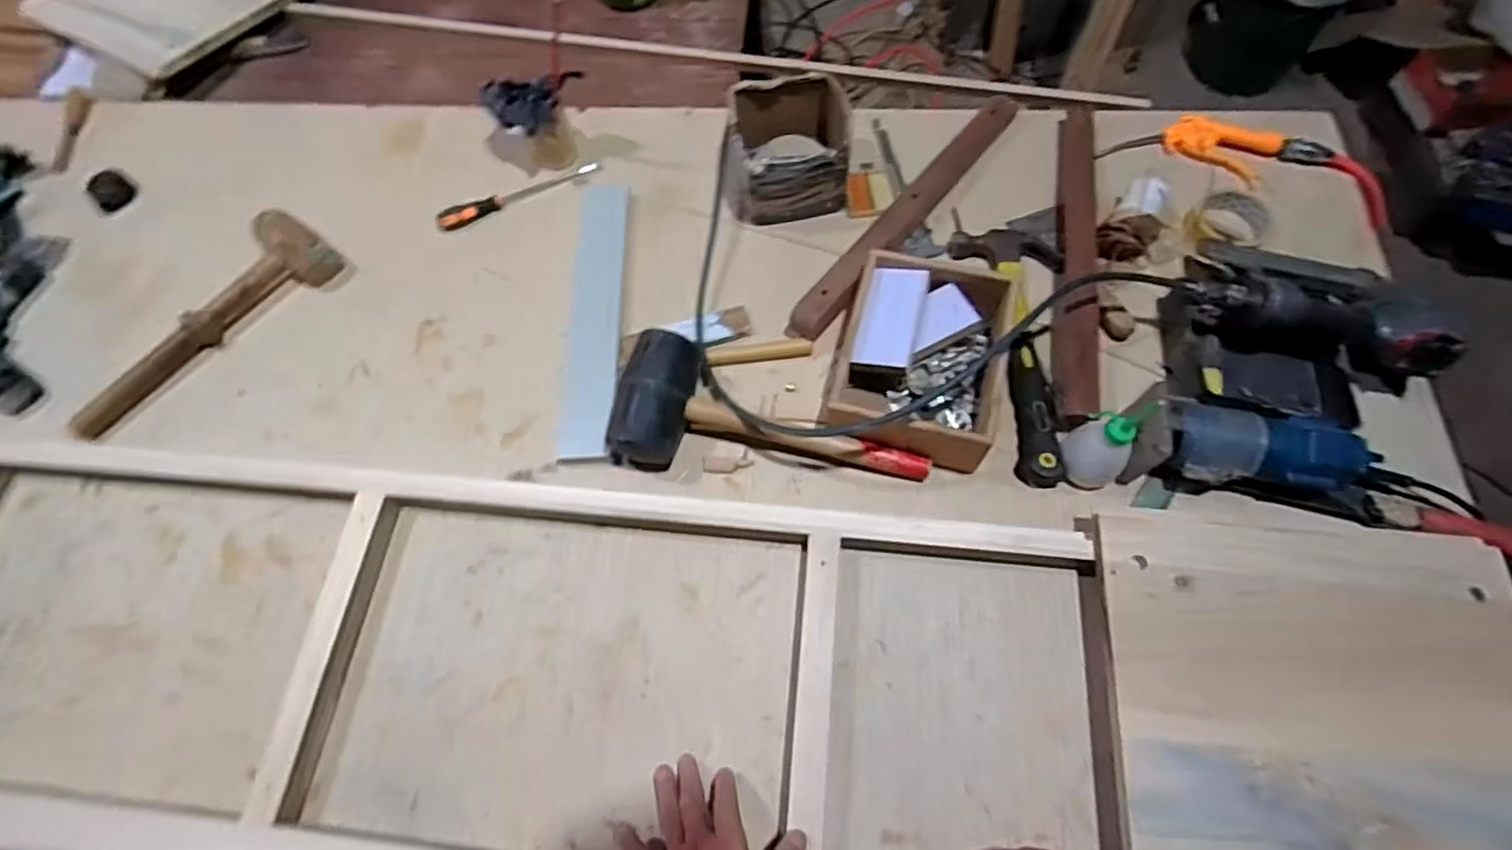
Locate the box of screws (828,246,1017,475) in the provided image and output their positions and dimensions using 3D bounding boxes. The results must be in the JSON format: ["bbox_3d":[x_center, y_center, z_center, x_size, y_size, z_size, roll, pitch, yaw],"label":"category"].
[{"bbox_3d":[0.182,-0.078,0.747,0.169,0.075,0.224,14,68,9],"label":"box of screws"}]

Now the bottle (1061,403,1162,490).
[{"bbox_3d":[0.359,0.021,0.702,0.062,0.117,0.062,-1,67,3],"label":"bottle"}]

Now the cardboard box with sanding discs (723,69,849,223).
[{"bbox_3d":[0.039,-0.356,0.880,0.154,0.103,0.148,-6,67,0],"label":"cardboard box with sanding discs"}]

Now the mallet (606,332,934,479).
[{"bbox_3d":[0.019,-0.012,0.745,0.346,0.082,0.137,7,67,6],"label":"mallet"}]

